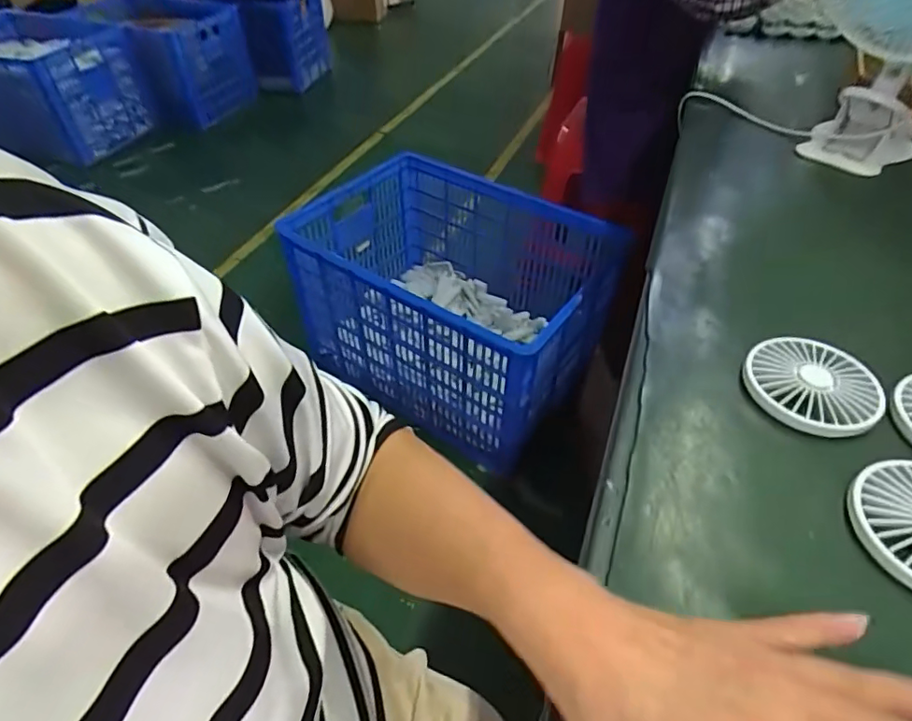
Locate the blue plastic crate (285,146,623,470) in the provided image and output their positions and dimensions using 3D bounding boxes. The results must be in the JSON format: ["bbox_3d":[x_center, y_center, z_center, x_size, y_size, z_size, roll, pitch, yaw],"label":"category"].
[{"bbox_3d":[0.005,-0.176,1.306,0.659,0.350,0.498,25,51,22],"label":"blue plastic crate"}]

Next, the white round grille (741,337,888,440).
[{"bbox_3d":[0.259,0.018,0.392,0.087,0.018,0.087,0,46,0],"label":"white round grille"}]

